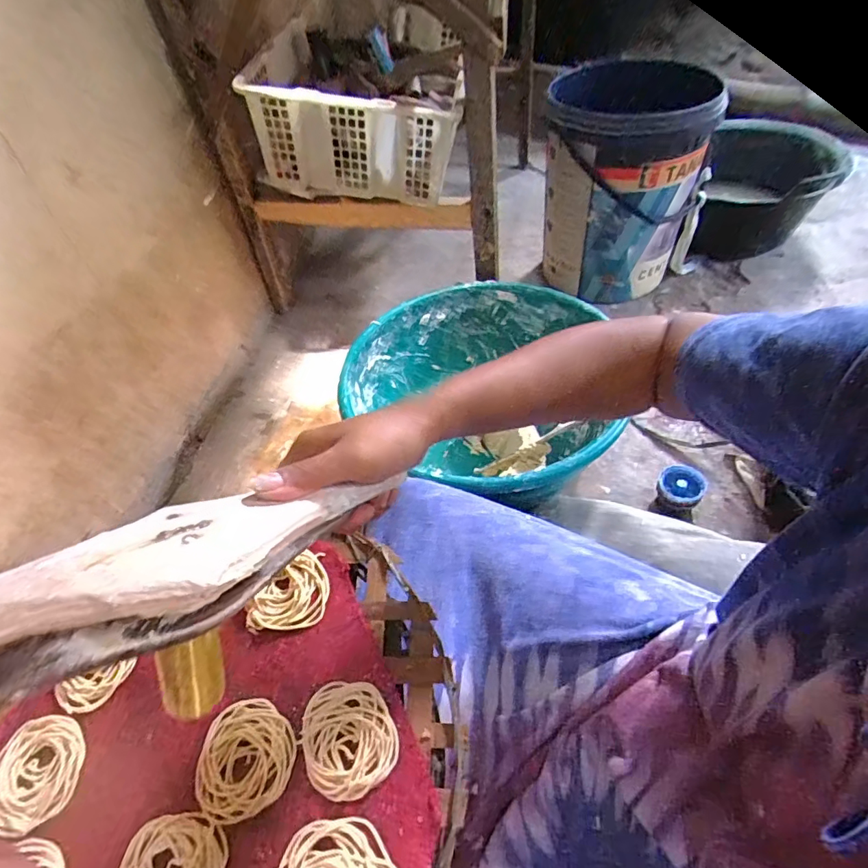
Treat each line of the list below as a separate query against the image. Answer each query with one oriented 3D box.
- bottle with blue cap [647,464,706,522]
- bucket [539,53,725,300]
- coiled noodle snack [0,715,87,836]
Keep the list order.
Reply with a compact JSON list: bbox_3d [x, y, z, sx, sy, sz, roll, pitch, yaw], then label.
[{"bbox_3d":[0.359,0.086,0.743,0.061,0.055,0.068,22,56,23],"label":"bottle with blue cap"},{"bbox_3d":[0.358,-0.451,0.976,0.260,0.368,0.261,12,53,16],"label":"bucket"},{"bbox_3d":[-0.294,0.249,0.373,0.065,0.010,0.067,-3,50,4],"label":"coiled noodle snack"}]

